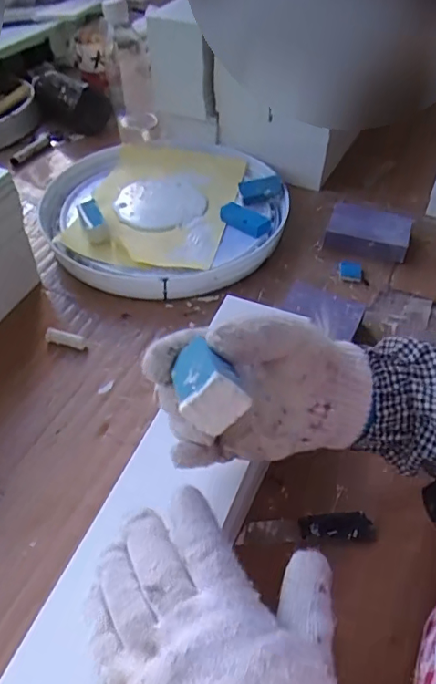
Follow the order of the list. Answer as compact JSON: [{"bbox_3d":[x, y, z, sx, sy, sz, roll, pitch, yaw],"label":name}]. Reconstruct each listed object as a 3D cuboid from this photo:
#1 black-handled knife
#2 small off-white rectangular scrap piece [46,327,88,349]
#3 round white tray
[{"bbox_3d":[0.070,0.148,0.421,0.106,0.006,0.022,-2,47,-2],"label":"black-handled knife"},{"bbox_3d":[-0.161,-0.004,0.556,0.043,0.012,0.012,10,48,9],"label":"small off-white rectangular scrap piece"},{"bbox_3d":[-0.065,-0.177,0.691,0.302,0.037,0.314,13,48,11],"label":"round white tray"}]

